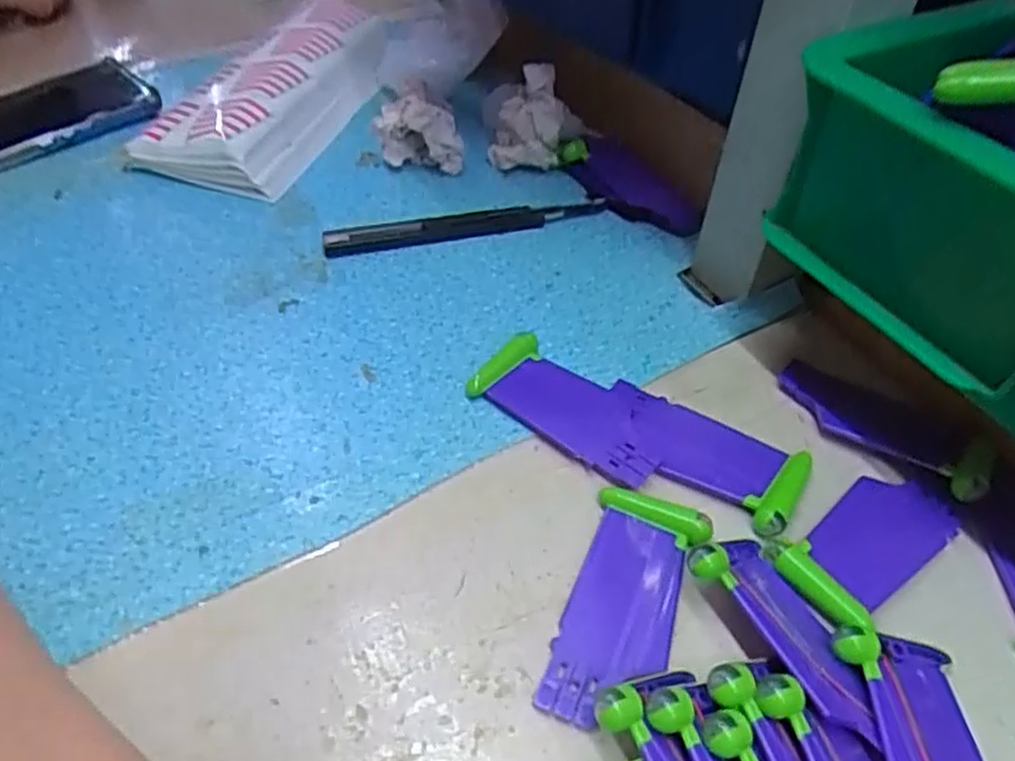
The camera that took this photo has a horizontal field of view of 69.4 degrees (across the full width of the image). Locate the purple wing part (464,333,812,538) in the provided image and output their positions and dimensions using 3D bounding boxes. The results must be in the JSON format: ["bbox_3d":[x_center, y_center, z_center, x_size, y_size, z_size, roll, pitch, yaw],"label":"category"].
[{"bbox_3d":[0.053,0.020,0.315,0.141,0.010,0.049,22,51,19],"label":"purple wing part"}]

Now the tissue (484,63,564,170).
[{"bbox_3d":[0.010,-0.156,0.439,0.044,0.058,0.023,1,47,1],"label":"tissue"}]

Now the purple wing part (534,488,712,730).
[{"bbox_3d":[0.043,0.080,0.263,0.040,0.008,0.087,15,49,13],"label":"purple wing part"}]

